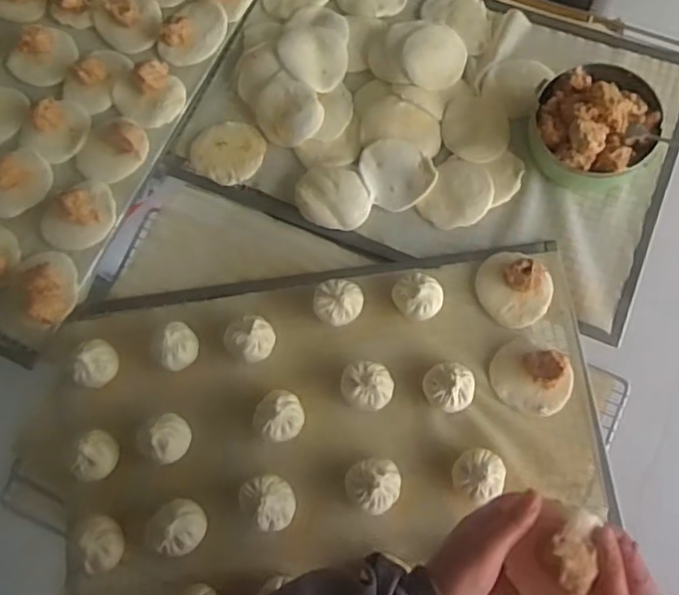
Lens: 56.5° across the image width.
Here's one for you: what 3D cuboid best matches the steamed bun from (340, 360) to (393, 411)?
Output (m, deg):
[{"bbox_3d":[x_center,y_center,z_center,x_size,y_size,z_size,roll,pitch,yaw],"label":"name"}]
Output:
[{"bbox_3d":[0.031,0.095,0.686,0.056,0.030,0.051,-1,74,3],"label":"steamed bun"}]

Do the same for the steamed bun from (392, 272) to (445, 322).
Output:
[{"bbox_3d":[0.090,-0.004,0.716,0.050,0.028,0.057,-37,76,-7],"label":"steamed bun"}]

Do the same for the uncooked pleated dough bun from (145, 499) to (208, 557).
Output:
[{"bbox_3d":[-0.172,0.244,0.662,0.064,0.033,0.054,-39,76,-7],"label":"uncooked pleated dough bun"}]

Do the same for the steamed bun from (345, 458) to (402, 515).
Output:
[{"bbox_3d":[0.038,0.197,0.668,0.055,0.036,0.054,-1,74,3],"label":"steamed bun"}]

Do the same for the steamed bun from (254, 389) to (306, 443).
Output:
[{"bbox_3d":[-0.065,0.127,0.682,0.055,0.036,0.052,-1,74,3],"label":"steamed bun"}]

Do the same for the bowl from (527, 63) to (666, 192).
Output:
[{"bbox_3d":[0.309,-0.207,0.747,0.137,0.081,0.139,-1,74,3],"label":"bowl"}]

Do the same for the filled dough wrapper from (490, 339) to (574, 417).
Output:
[{"bbox_3d":[0.211,0.086,0.687,0.085,0.022,0.077,7,75,5],"label":"filled dough wrapper"}]

